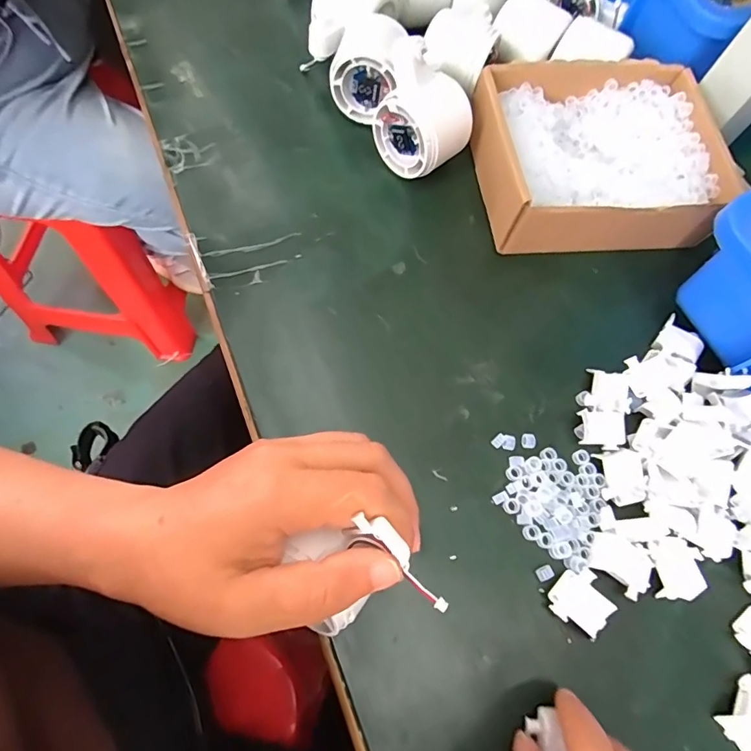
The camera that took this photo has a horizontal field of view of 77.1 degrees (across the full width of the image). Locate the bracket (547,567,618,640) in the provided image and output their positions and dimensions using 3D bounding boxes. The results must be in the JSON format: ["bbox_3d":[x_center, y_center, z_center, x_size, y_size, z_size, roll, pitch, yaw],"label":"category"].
[{"bbox_3d":[0.111,0.122,0.255,0.029,0.011,0.029,-39,77,-18],"label":"bracket"}]

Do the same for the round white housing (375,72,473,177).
[{"bbox_3d":[0.034,-0.184,0.344,0.057,0.051,0.053,39,70,10],"label":"round white housing"}]

